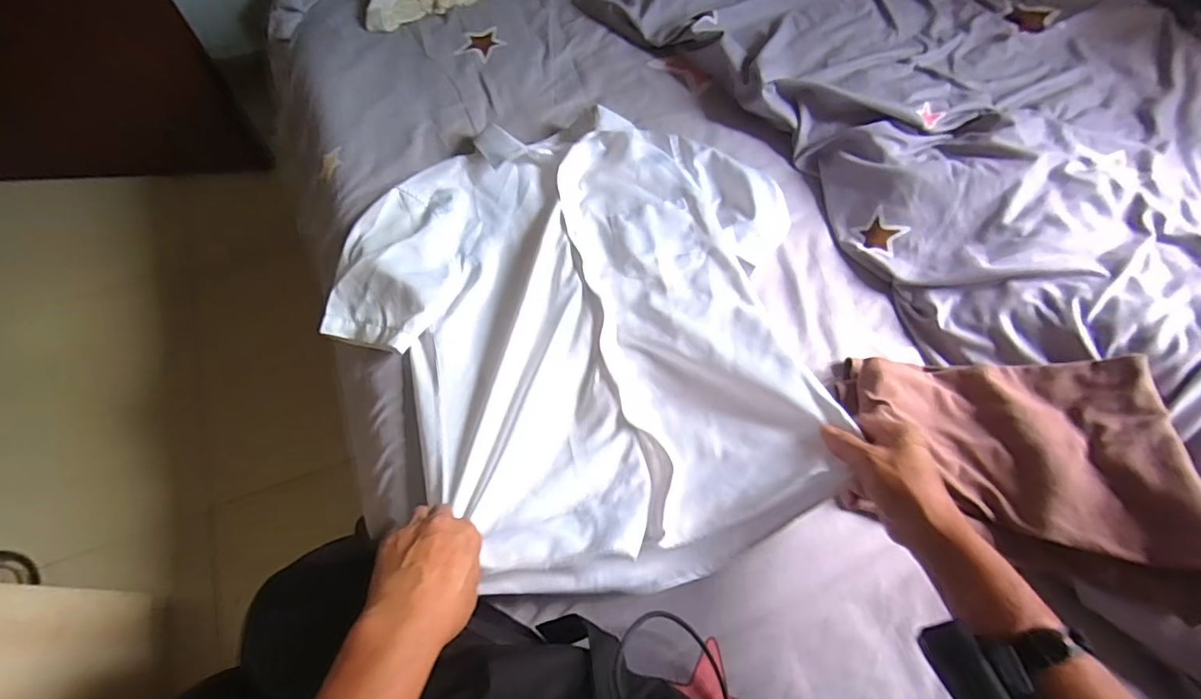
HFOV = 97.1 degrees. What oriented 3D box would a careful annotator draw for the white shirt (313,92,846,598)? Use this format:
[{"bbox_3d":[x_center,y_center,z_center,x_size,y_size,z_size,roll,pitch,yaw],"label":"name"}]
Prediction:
[{"bbox_3d":[-0.044,-0.045,0.632,0.546,0.101,0.596,-1,65,3],"label":"white shirt"}]

